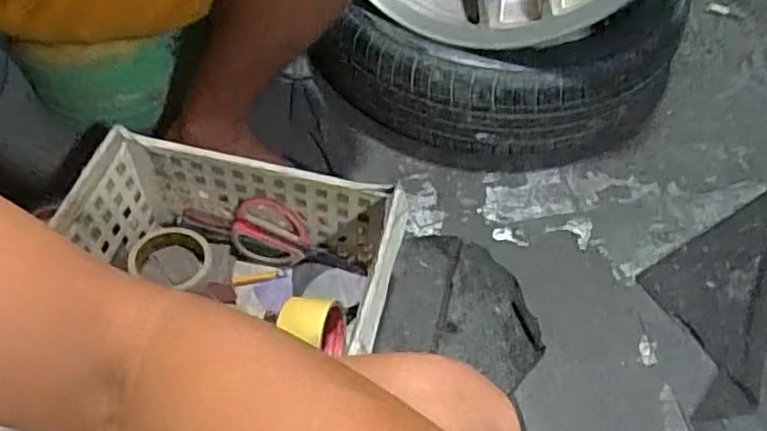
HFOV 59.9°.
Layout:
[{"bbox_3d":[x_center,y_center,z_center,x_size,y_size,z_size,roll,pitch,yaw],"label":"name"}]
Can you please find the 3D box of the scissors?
[{"bbox_3d":[-0.096,0.020,0.765,0.154,0.082,0.018,6,25,1],"label":"scissors"}]

